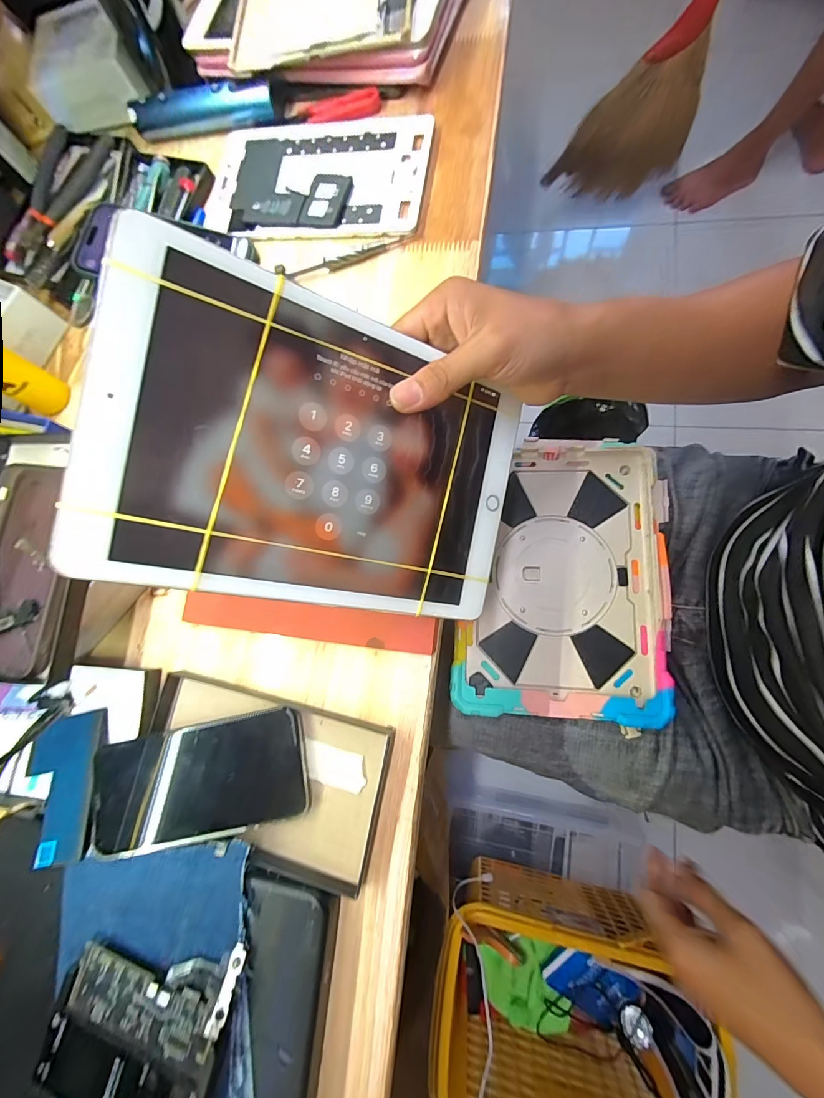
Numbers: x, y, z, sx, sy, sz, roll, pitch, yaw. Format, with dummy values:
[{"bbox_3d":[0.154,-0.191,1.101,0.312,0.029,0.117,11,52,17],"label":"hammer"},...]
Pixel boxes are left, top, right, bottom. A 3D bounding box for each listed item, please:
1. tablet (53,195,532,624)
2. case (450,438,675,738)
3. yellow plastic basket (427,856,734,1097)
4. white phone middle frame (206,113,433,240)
[{"bbox_3d":[-0.042,-0.051,0.226,0.234,0.006,0.165,11,90,-26],"label":"tablet"},{"bbox_3d":[0.145,0.020,0.369,0.177,0.030,0.268,8,79,3],"label":"case"},{"bbox_3d":[0.227,0.669,0.595,0.351,0.203,0.249,9,81,10],"label":"yellow plastic basket"},{"bbox_3d":[-0.089,-0.345,0.368,0.203,0.014,0.124,7,82,10],"label":"white phone middle frame"}]

